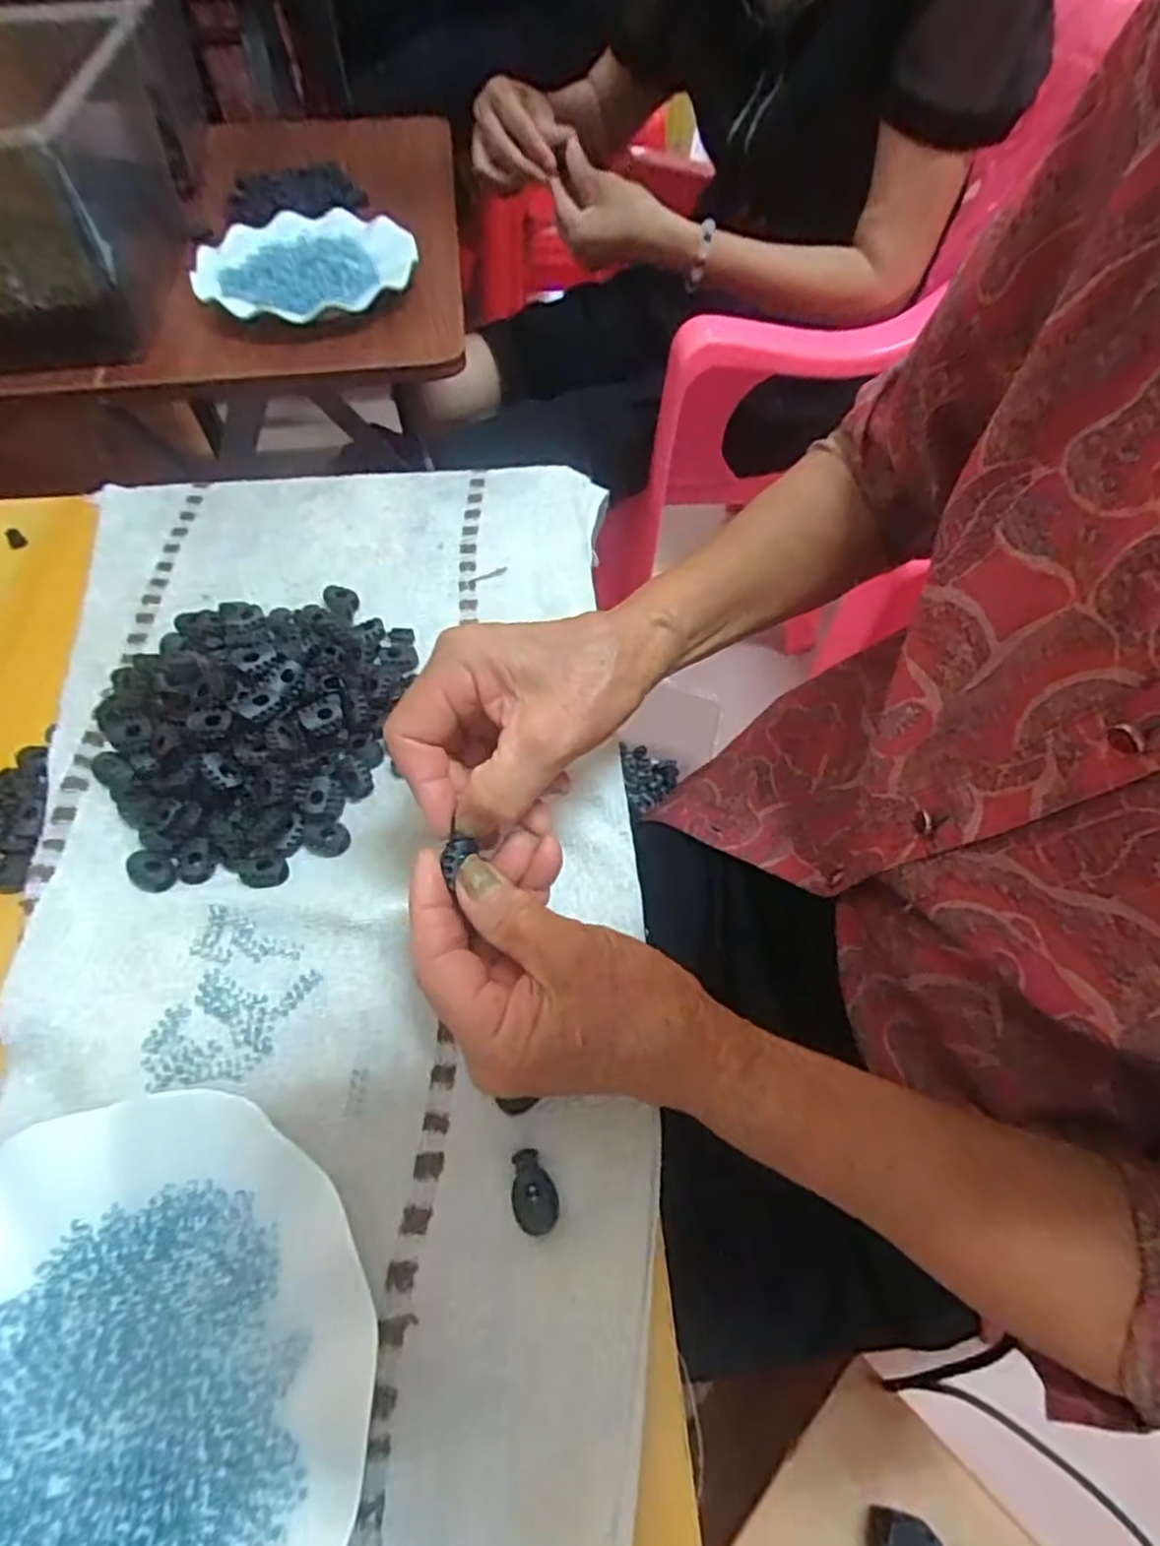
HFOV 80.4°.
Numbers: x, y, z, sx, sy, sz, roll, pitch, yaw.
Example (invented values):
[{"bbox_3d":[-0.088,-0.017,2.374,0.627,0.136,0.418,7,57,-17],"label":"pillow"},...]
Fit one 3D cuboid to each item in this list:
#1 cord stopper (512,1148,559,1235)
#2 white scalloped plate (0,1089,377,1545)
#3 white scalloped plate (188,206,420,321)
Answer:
[{"bbox_3d":[-0.018,0.162,0.267,0.017,0.005,0.028,-8,57,-7],"label":"cord stopper"},{"bbox_3d":[-0.162,0.210,0.224,0.179,0.020,0.179,1,56,-1],"label":"white scalloped plate"},{"bbox_3d":[-0.242,-0.452,0.606,0.180,0.024,0.180,0,57,0],"label":"white scalloped plate"}]

